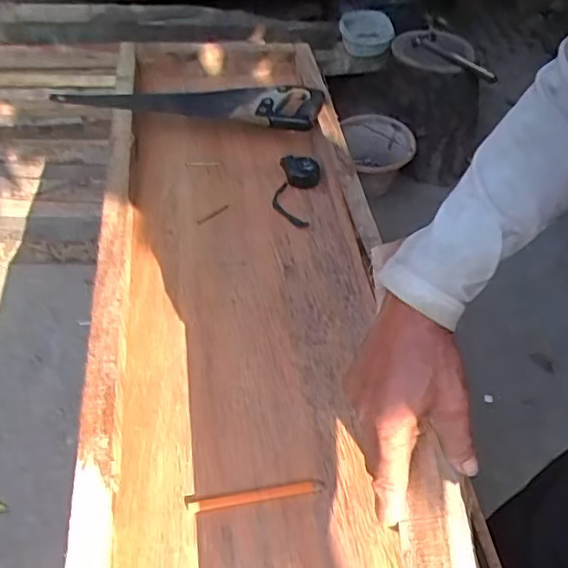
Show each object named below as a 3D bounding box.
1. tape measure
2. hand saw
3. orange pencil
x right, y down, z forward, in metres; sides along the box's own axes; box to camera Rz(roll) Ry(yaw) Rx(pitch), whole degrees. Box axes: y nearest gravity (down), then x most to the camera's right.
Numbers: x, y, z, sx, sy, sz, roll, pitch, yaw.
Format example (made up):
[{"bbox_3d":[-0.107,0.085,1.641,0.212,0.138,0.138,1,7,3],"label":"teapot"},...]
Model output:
[{"bbox_3d":[0.021,-0.166,1.038,0.072,0.031,0.157,7,45,4],"label":"tape measure"},{"bbox_3d":[-0.185,-0.340,1.122,0.517,0.043,0.111,1,45,-2],"label":"hand saw"},{"bbox_3d":[-0.030,0.237,0.665,0.151,0.006,0.014,-7,46,-9],"label":"orange pencil"}]

